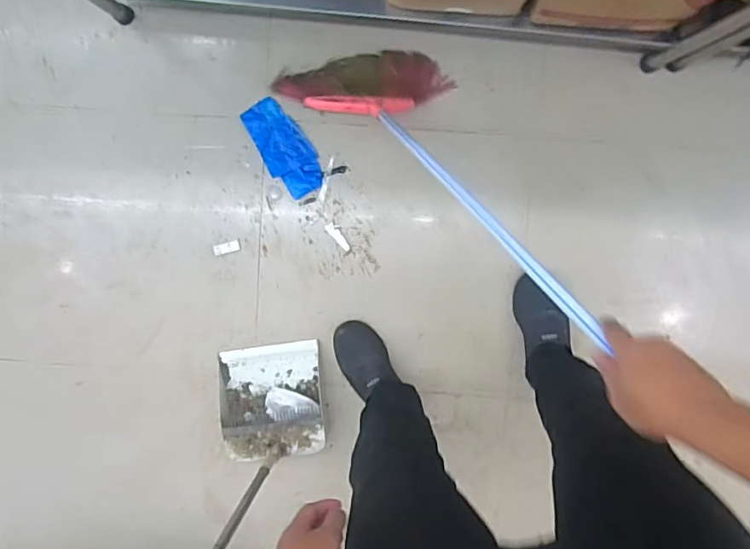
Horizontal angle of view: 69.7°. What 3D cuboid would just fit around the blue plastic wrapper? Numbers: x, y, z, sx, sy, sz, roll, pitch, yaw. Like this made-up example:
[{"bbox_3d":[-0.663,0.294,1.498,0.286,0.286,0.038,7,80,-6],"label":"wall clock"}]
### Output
[{"bbox_3d":[-0.190,-0.263,1.127,0.100,0.031,0.208,-34,95,5],"label":"blue plastic wrapper"}]

